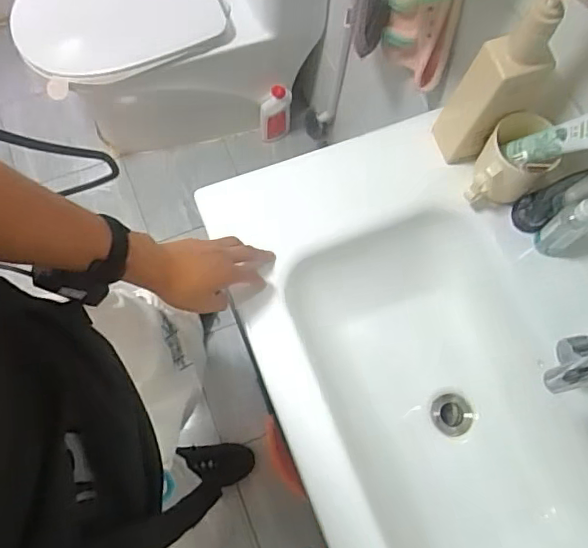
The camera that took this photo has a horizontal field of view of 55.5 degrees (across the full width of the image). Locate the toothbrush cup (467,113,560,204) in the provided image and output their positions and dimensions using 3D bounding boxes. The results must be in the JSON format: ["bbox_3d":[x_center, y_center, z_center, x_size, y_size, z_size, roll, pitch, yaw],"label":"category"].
[{"bbox_3d":[0.268,-0.145,0.709,0.084,0.097,0.081,1,72,-2],"label":"toothbrush cup"}]

